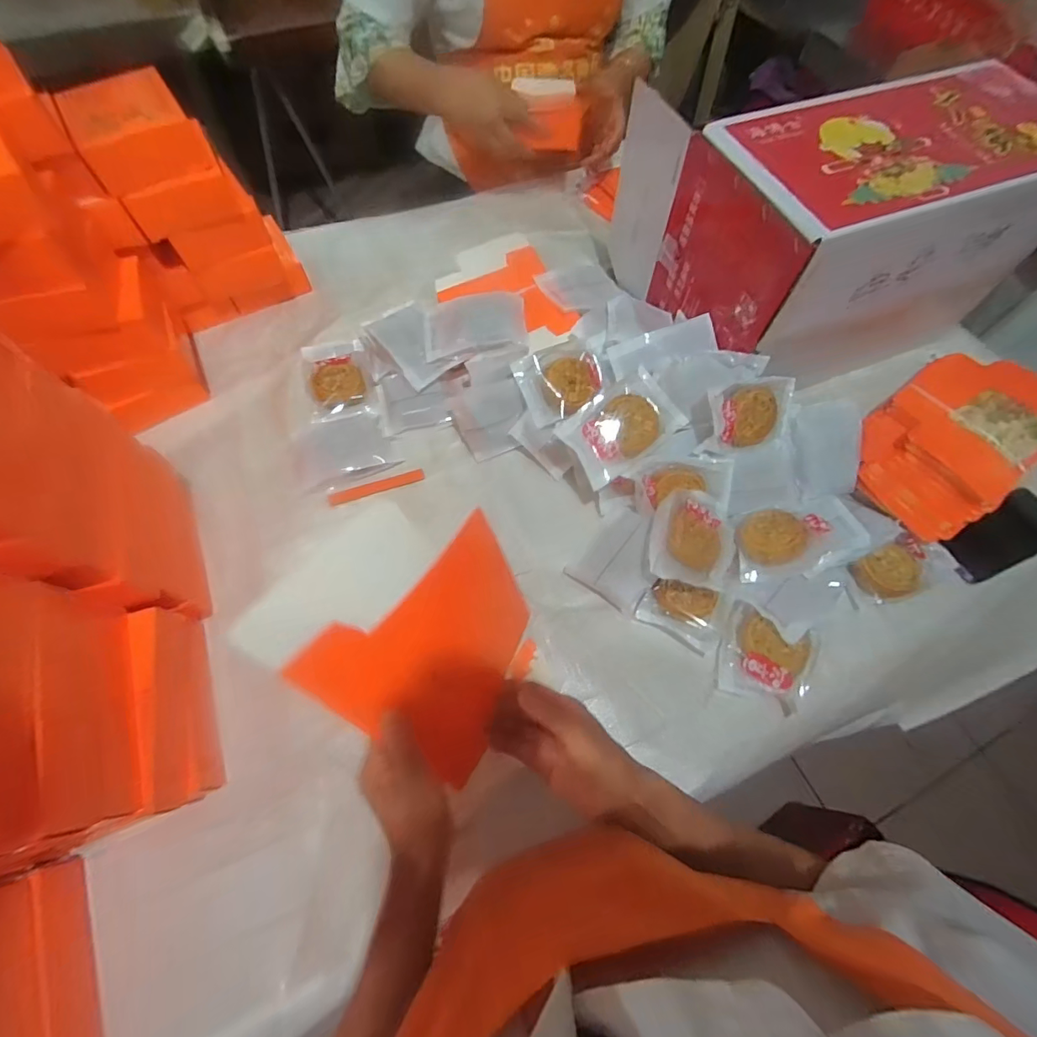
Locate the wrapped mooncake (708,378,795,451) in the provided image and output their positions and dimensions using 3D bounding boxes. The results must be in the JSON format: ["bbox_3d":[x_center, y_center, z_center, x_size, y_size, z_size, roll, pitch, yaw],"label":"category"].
[{"bbox_3d":[0.270,-0.120,0.559,0.119,0.074,0.017,-14,22,-19],"label":"wrapped mooncake"}]

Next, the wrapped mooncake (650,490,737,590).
[{"bbox_3d":[0.192,0.023,0.530,0.109,0.029,0.110,18,66,-20],"label":"wrapped mooncake"}]

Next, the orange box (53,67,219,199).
[{"bbox_3d":[-0.432,-0.435,0.533,0.119,0.061,0.114,-37,72,-17],"label":"orange box"}]

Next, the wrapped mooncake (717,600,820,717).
[{"bbox_3d":[0.266,0.149,0.507,0.101,0.024,0.095,21,66,7],"label":"wrapped mooncake"}]

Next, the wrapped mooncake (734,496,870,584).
[{"bbox_3d":[0.313,0.022,0.546,0.140,0.030,0.086,-19,58,5],"label":"wrapped mooncake"}]

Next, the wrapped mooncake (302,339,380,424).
[{"bbox_3d":[-0.243,-0.192,0.644,0.083,0.019,0.128,-15,67,-9],"label":"wrapped mooncake"}]

